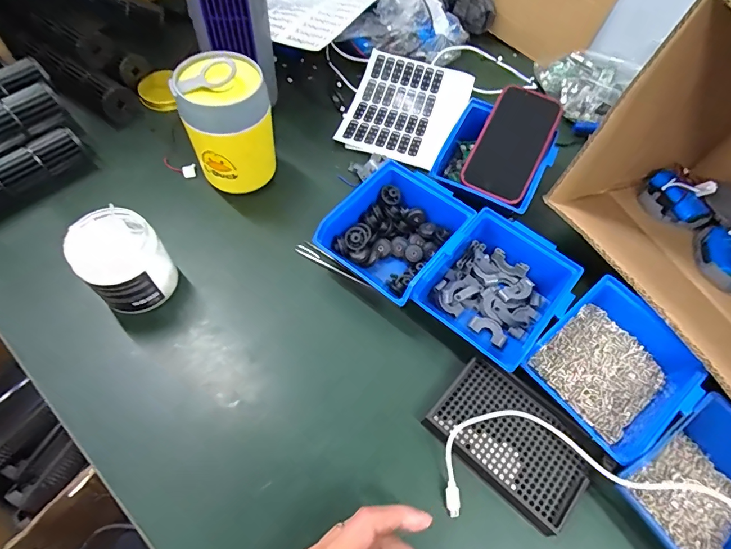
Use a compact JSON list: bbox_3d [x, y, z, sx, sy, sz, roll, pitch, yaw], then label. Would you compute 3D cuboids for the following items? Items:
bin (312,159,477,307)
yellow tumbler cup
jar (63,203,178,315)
[{"bbox_3d":[0.035,-0.044,0.463,0.115,0.072,0.148,36,64,16],"label":"bin"},{"bbox_3d":[-0.149,-0.154,0.480,0.090,0.148,0.081,-24,65,-17],"label":"yellow tumbler cup"},{"bbox_3d":[-0.232,-0.008,0.418,0.071,0.095,0.071,2,60,-3],"label":"jar"}]

